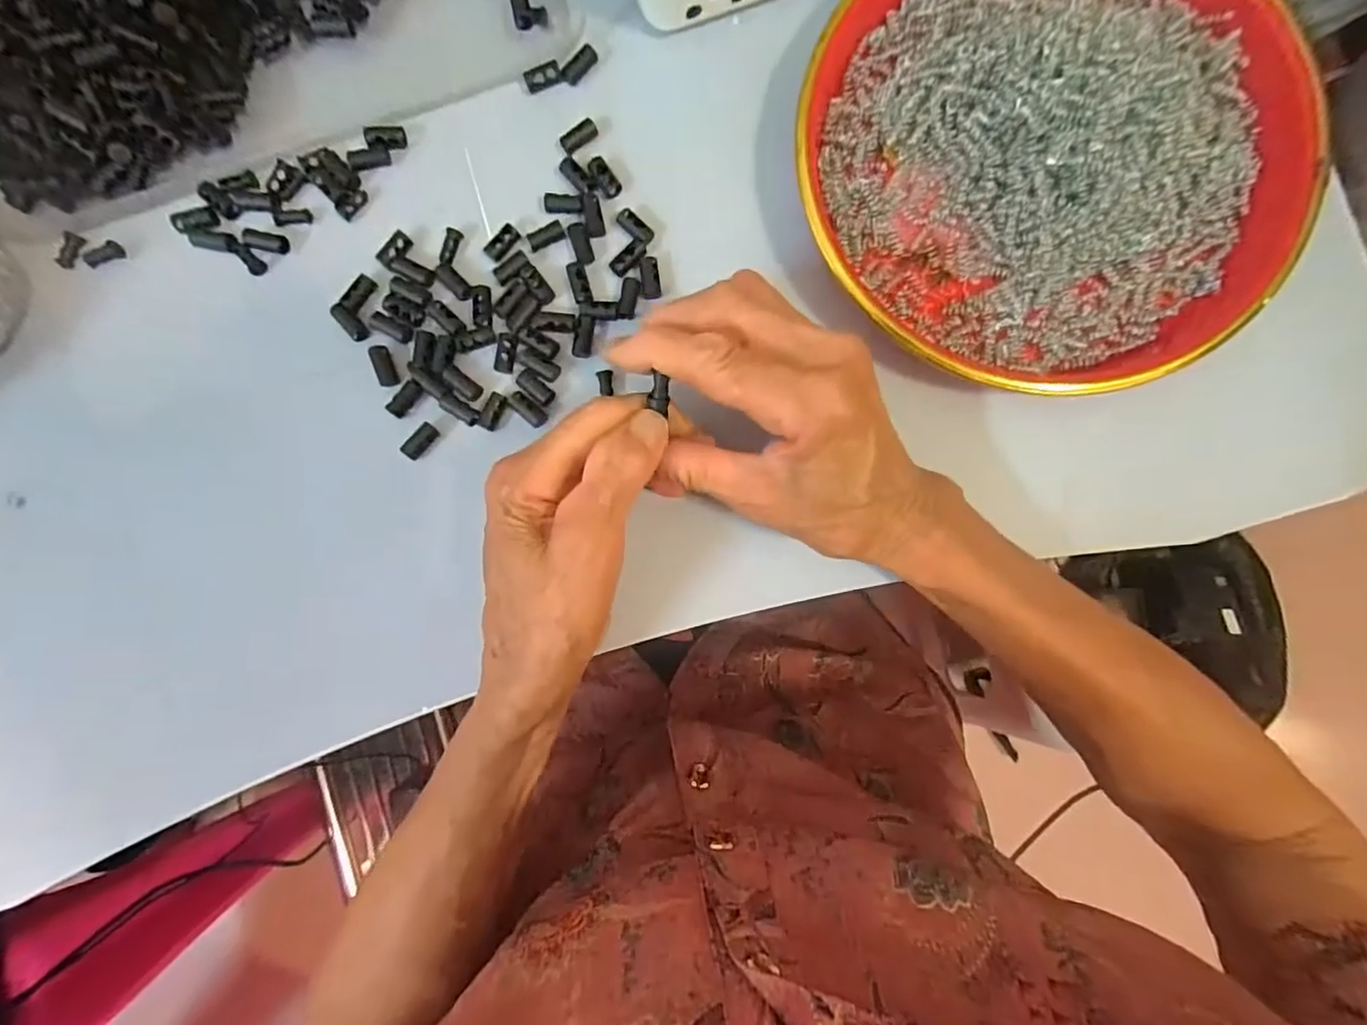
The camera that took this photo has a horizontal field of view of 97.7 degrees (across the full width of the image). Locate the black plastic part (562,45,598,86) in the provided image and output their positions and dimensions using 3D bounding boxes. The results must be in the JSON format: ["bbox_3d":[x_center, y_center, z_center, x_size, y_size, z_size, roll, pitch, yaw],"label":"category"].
[{"bbox_3d":[-0.051,-0.219,0.293,0.019,0.007,0.006,-42,88,-2],"label":"black plastic part"}]

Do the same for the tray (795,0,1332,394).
[{"bbox_3d":[0.164,-0.170,0.269,0.214,0.038,0.215,10,87,1],"label":"tray"}]

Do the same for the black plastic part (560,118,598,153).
[{"bbox_3d":[-0.050,-0.183,0.289,0.019,0.006,0.008,-35,87,-2],"label":"black plastic part"}]

